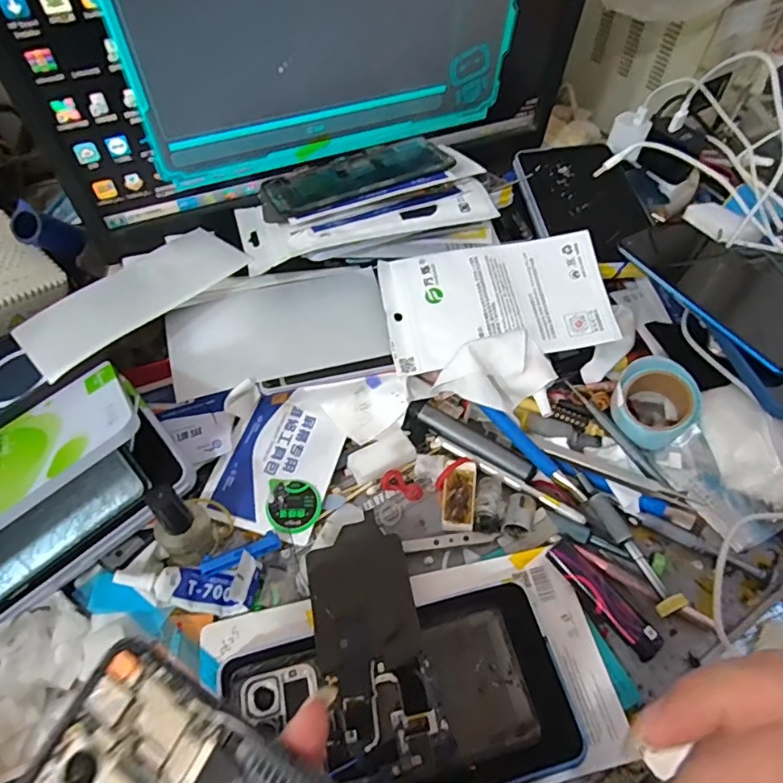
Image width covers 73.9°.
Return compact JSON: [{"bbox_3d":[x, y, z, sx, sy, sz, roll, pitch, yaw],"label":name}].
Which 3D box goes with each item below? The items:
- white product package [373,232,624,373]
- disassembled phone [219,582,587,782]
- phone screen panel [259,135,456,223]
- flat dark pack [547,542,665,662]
[{"bbox_3d":[0.086,-0.075,0.418,0.177,0.010,0.098,-9,74,-5],"label":"white product package"},{"bbox_3d":[0.005,0.175,0.289,0.180,0.015,0.093,-11,55,-8],"label":"disassembled phone"},{"bbox_3d":[-0.030,-0.183,0.435,0.161,0.012,0.072,-21,57,-14],"label":"phone screen panel"},{"bbox_3d":[0.134,0.128,0.328,0.021,0.010,0.080,-33,61,-21],"label":"flat dark pack"}]

